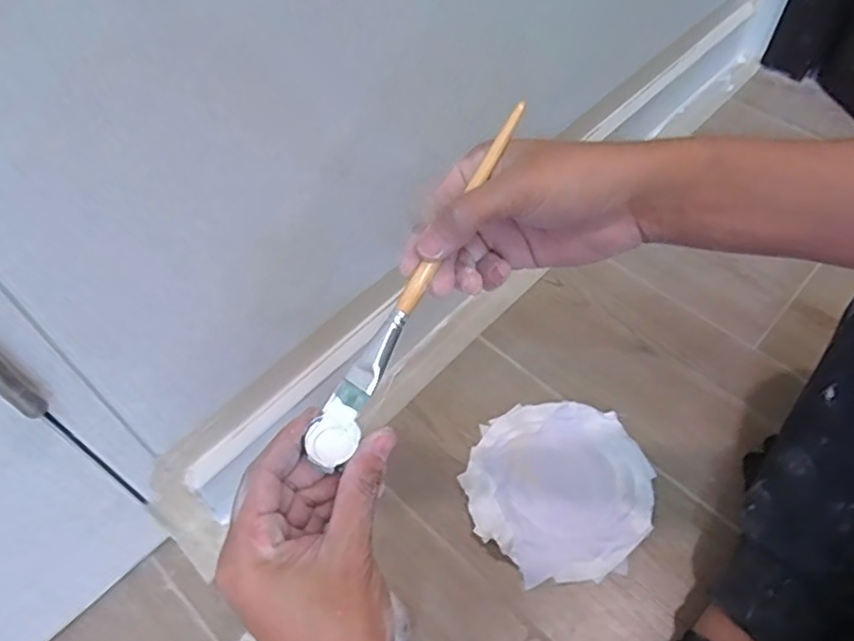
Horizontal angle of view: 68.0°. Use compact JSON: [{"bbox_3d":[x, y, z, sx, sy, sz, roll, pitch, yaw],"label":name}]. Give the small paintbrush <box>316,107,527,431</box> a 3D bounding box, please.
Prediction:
[{"bbox_3d":[0.004,-0.033,0.342,0.017,0.007,0.195,30,86,20],"label":"small paintbrush"}]

